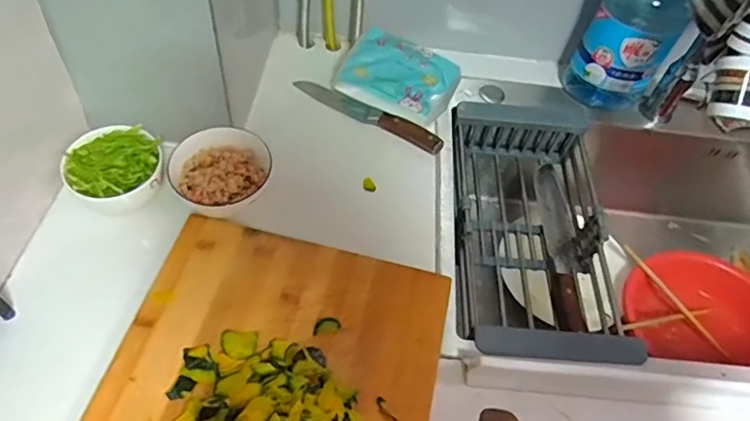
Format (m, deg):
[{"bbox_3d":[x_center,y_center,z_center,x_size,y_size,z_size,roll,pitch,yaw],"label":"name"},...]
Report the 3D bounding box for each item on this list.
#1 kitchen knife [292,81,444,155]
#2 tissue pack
[{"bbox_3d":[-0.009,-0.134,0.757,0.223,0.020,0.023,28,57,14],"label":"kitchen knife"},{"bbox_3d":[0.033,-0.186,0.752,0.152,0.071,0.082,29,57,15],"label":"tissue pack"}]

